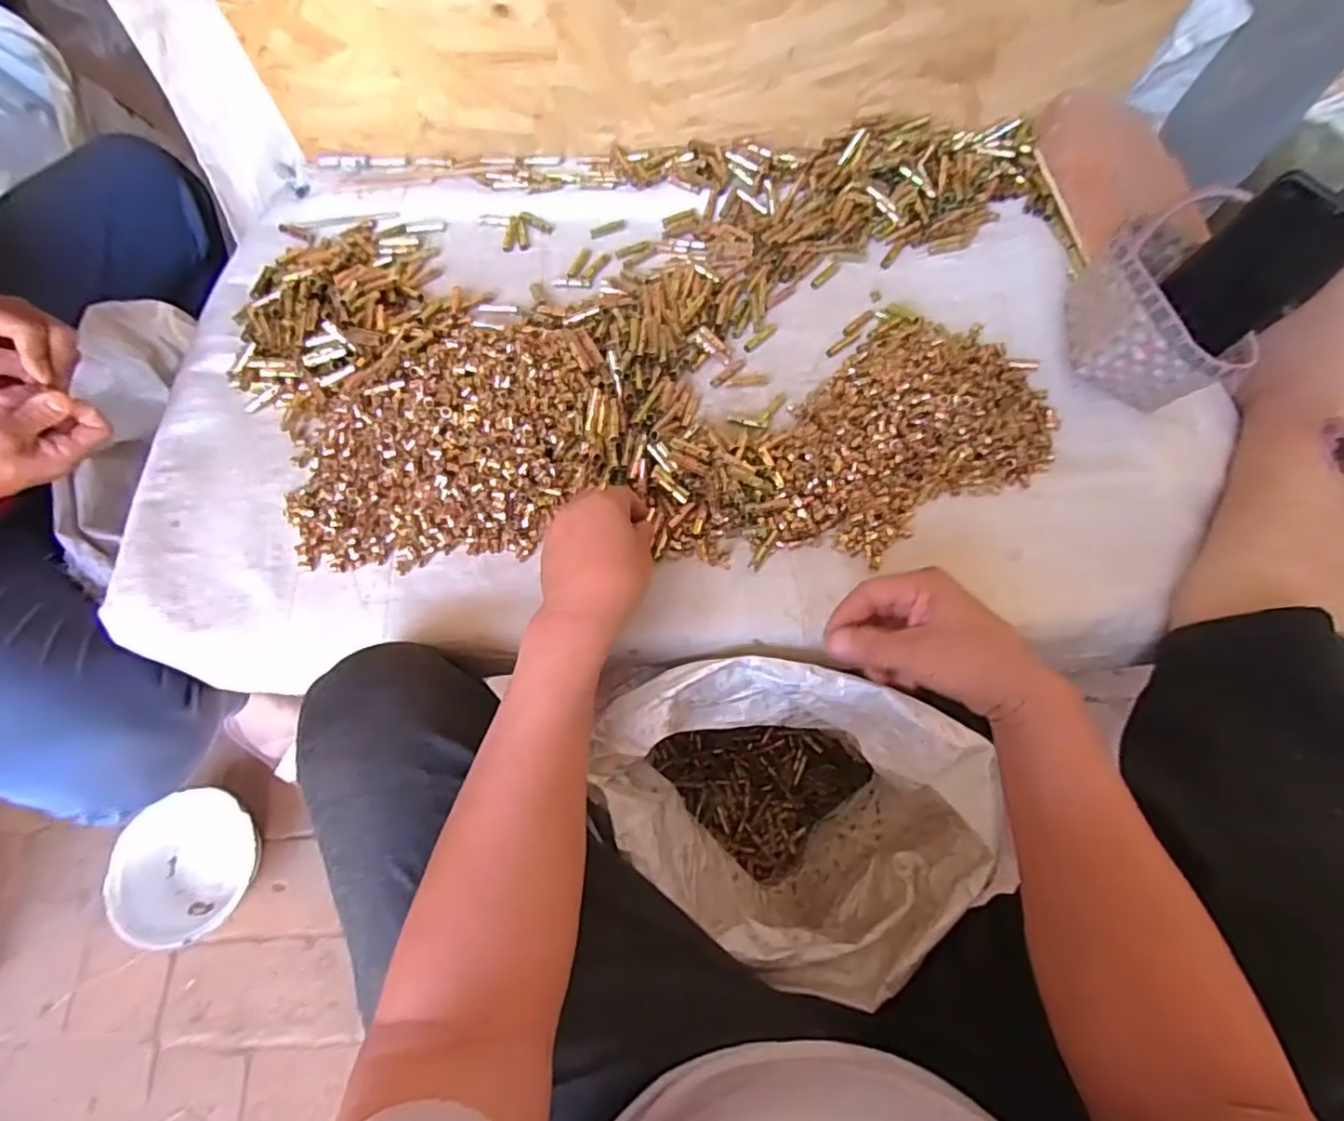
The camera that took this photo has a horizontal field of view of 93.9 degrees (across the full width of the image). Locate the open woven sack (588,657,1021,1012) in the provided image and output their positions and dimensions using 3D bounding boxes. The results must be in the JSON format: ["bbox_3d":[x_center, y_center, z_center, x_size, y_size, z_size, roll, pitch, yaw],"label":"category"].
[{"bbox_3d":[0.096,0.240,0.633,0.278,0.378,0.228,38,74,14],"label":"open woven sack"}]

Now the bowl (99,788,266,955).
[{"bbox_3d":[-0.620,0.391,0.808,0.157,0.065,0.180,-4,69,-1],"label":"bowl"}]

